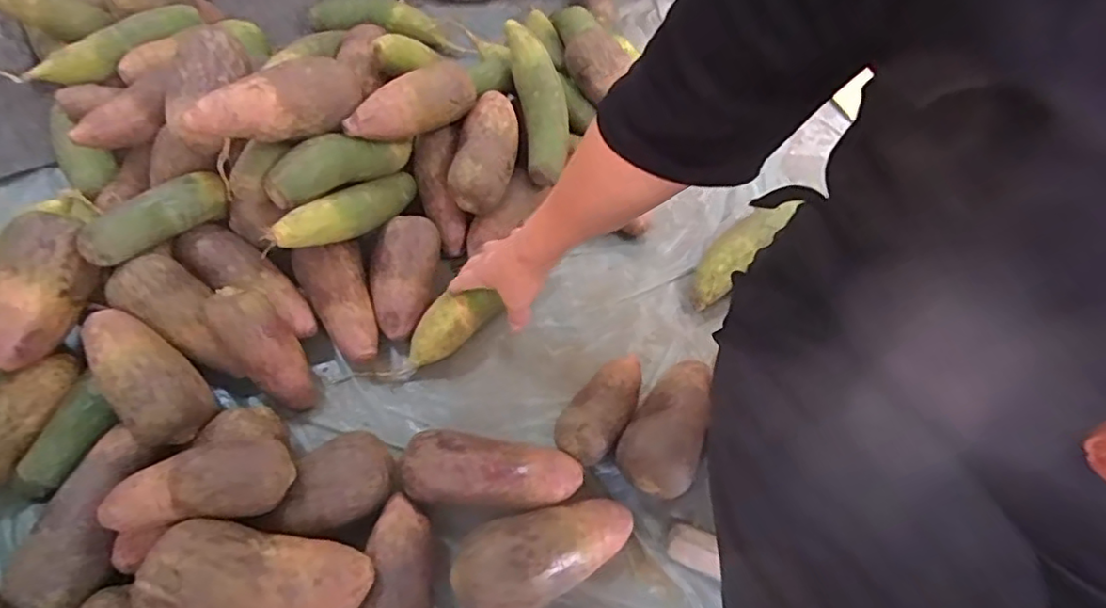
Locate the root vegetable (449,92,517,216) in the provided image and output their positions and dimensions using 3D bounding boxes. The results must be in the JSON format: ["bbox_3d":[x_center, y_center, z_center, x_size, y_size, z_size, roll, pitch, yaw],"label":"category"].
[{"bbox_3d":[-0.077,-0.181,0.717,0.068,0.062,0.154,11,73,3],"label":"root vegetable"}]

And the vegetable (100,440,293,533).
[{"bbox_3d":[-0.294,0.150,0.513,0.138,0.063,0.062,-5,61,-9],"label":"vegetable"}]

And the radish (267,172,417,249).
[{"bbox_3d":[-0.223,-0.102,0.675,0.045,0.048,0.192,34,39,15],"label":"radish"}]

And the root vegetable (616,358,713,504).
[{"bbox_3d":[0.118,0.124,0.627,0.073,0.072,0.151,25,61,9],"label":"root vegetable"}]

